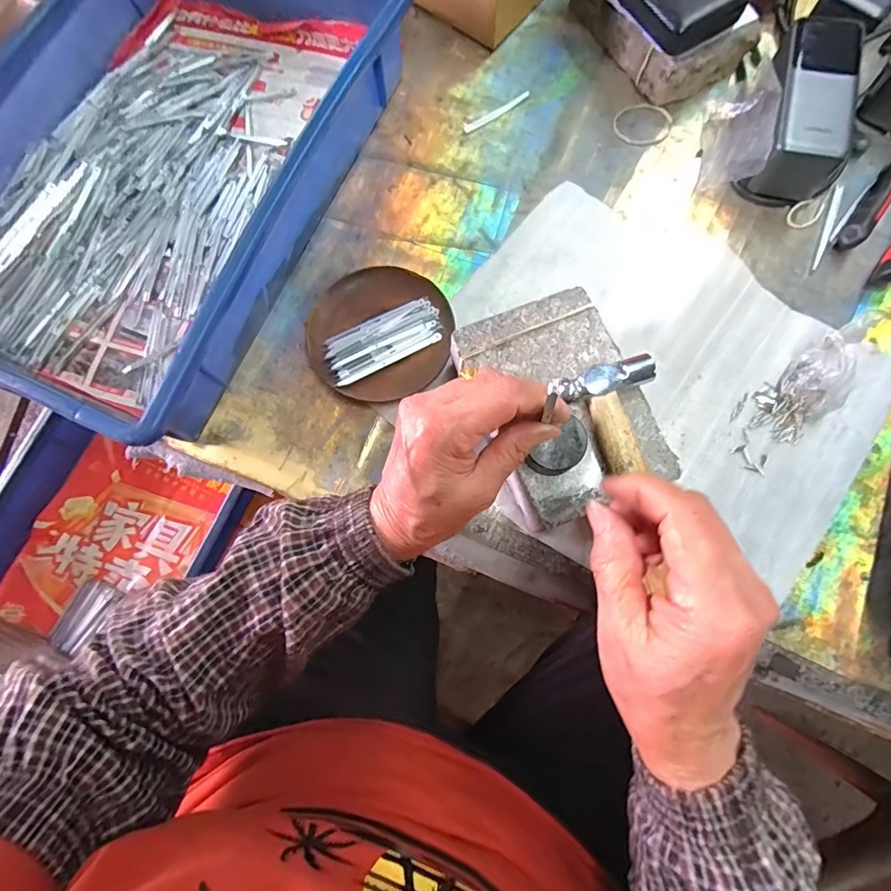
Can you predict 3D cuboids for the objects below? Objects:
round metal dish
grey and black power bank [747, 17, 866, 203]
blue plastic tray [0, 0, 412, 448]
[{"bbox_3d":[-0.051,-0.092,0.378,0.110,0.013,0.114,0,78,1],"label":"round metal dish"},{"bbox_3d":[0.301,-0.287,0.394,0.060,0.058,0.141,13,79,4],"label":"grey and black power bank"},{"bbox_3d":[-0.235,-0.236,0.386,0.276,0.077,0.422,24,80,6],"label":"blue plastic tray"}]

